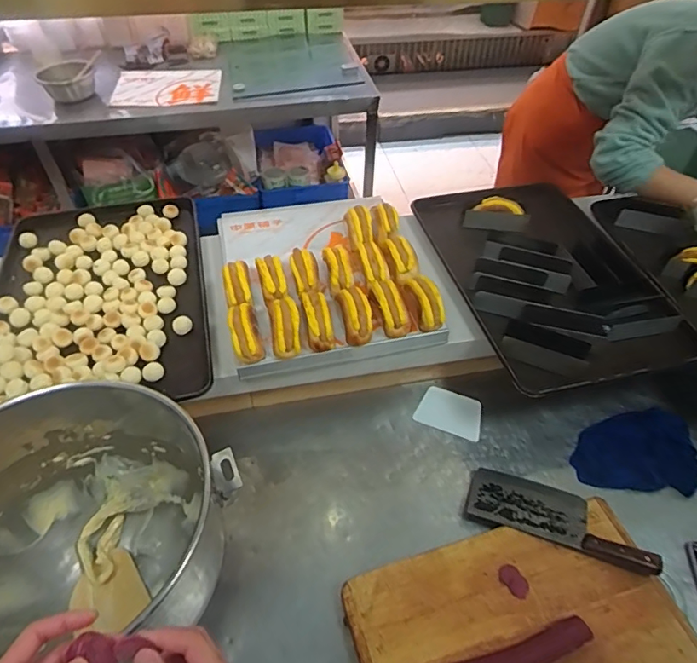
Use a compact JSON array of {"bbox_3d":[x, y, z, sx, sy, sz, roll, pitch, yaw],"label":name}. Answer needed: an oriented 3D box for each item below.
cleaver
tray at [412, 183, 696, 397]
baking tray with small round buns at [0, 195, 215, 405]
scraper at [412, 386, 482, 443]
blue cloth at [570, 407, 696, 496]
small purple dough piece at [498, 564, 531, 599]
[{"bbox_3d":[0.357,0.314,0.858,0.292,0.021,0.109,13,38,15],"label":"cleaver"},{"bbox_3d":[0.407,-0.139,1.085,0.388,0.062,0.612,-13,51,-13],"label":"tray"},{"bbox_3d":[-0.496,-0.080,1.007,0.395,0.032,0.574,-10,51,-11],"label":"baking tray with small round buns"},{"bbox_3d":[0.206,0.161,1.015,0.128,0.005,0.100,18,47,15],"label":"scraper"},{"bbox_3d":[0.550,0.224,0.973,0.227,0.024,0.170,6,49,2],"label":"blue cloth"},{"bbox_3d":[0.259,0.388,0.783,0.034,0.004,0.050,-33,58,-27],"label":"small purple dough piece"}]

